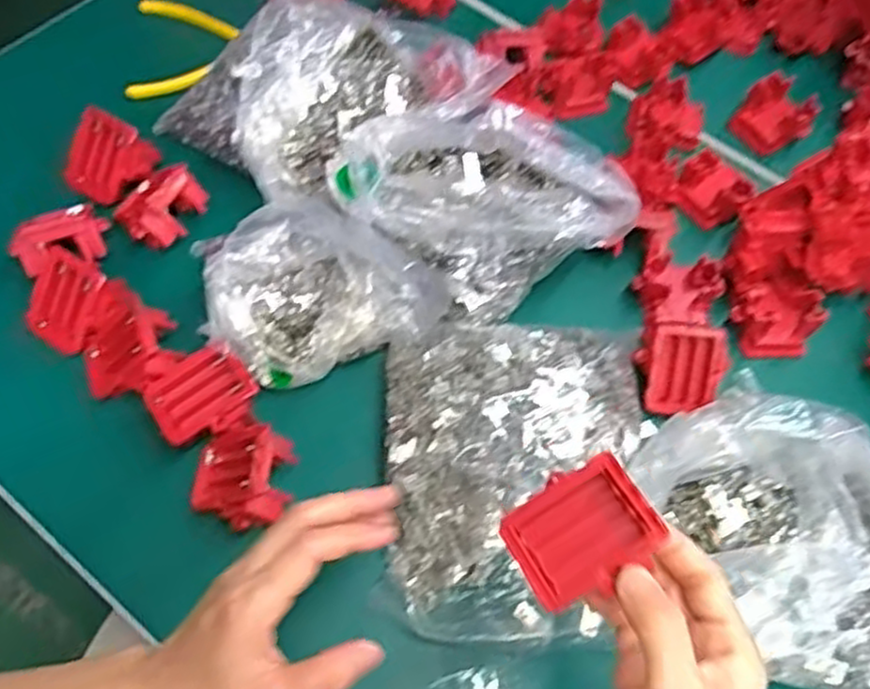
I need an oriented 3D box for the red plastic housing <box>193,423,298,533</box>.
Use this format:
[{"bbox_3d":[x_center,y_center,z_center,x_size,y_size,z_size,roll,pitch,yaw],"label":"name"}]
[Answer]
[{"bbox_3d":[-0.124,0.085,0.475,0.066,0.033,0.064,1,61,-4],"label":"red plastic housing"}]

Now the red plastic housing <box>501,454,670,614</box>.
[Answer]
[{"bbox_3d":[0.069,0.088,0.346,0.065,0.018,0.050,-37,53,0],"label":"red plastic housing"}]

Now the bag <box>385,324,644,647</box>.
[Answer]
[{"bbox_3d":[0.056,0.081,0.484,0.171,0.037,0.206,0,65,-2],"label":"bag"}]

